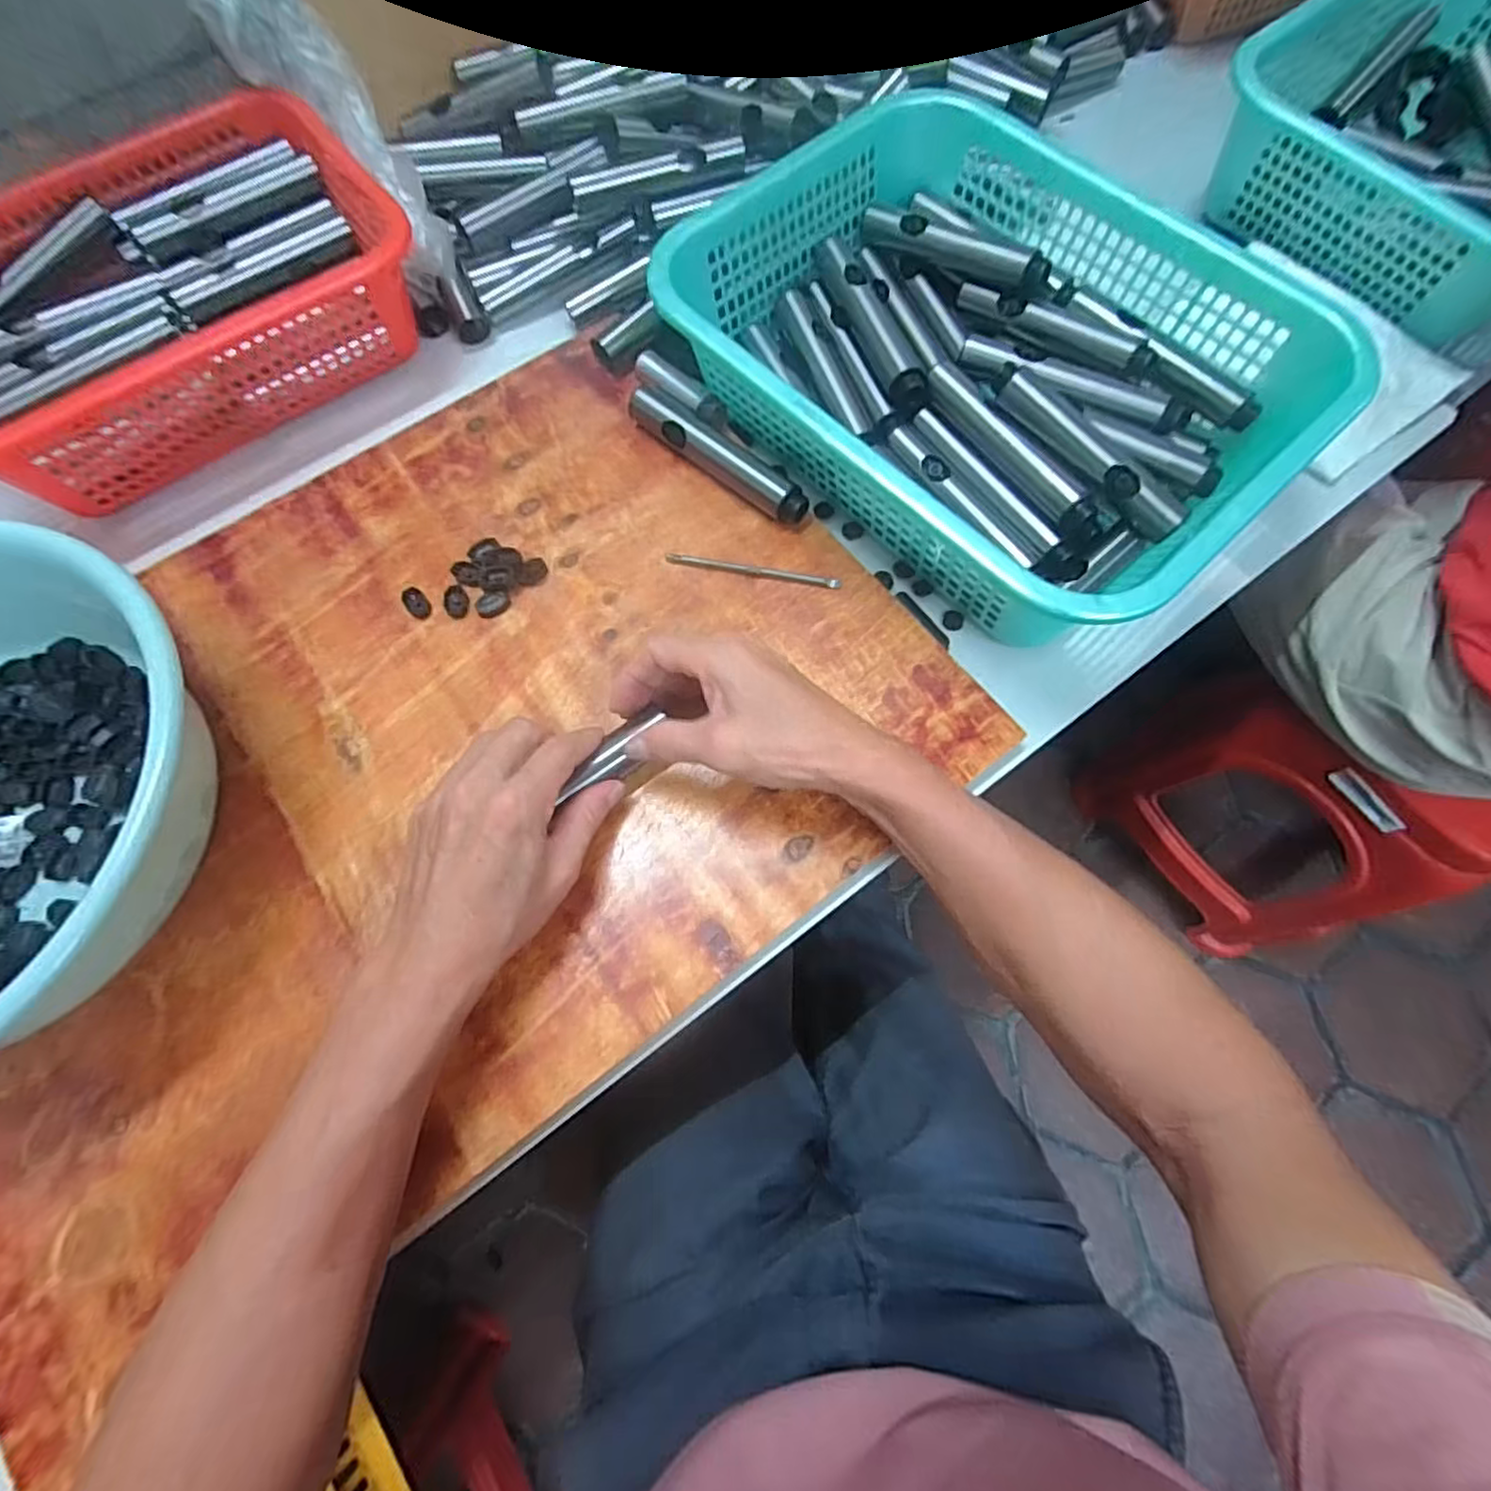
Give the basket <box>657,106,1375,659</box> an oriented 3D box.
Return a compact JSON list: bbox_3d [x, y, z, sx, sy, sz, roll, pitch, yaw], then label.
[{"bbox_3d":[0.157,-0.258,0.452,0.387,0.080,0.299,42,77,13],"label":"basket"}]

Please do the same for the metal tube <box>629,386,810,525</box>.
[{"bbox_3d":[-0.020,-0.204,0.474,0.151,0.031,0.024,38,76,12],"label":"metal tube"}]

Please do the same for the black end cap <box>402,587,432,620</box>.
[{"bbox_3d":[-0.219,-0.095,0.449,0.014,0.004,0.025,-40,75,-11],"label":"black end cap"}]

